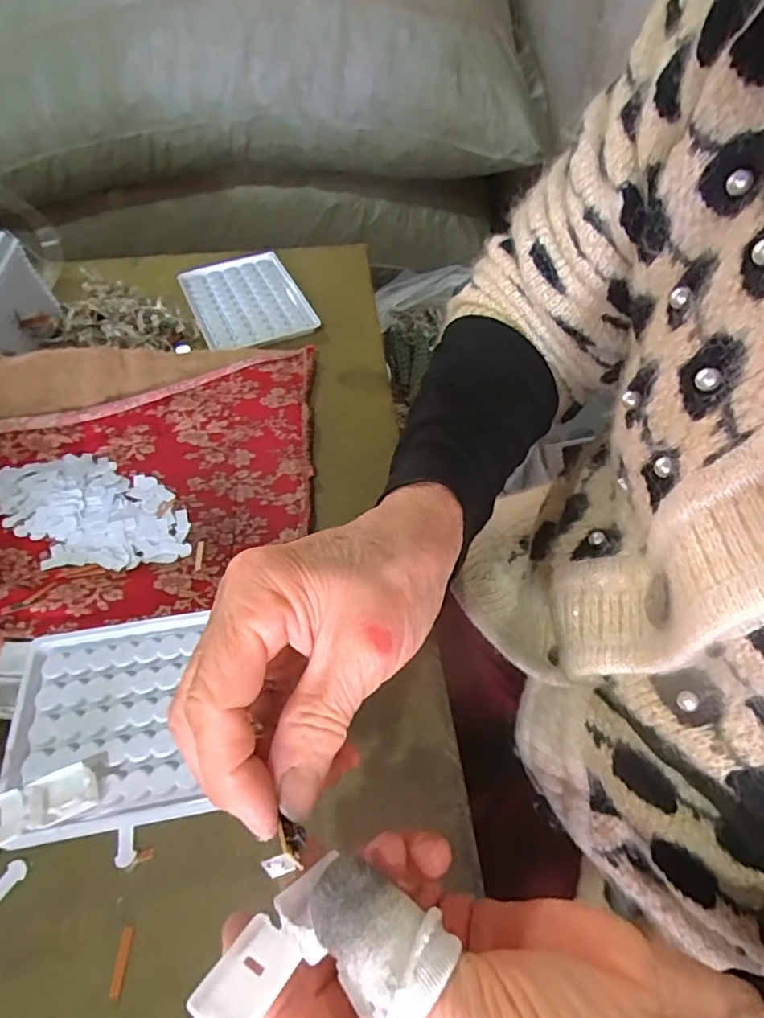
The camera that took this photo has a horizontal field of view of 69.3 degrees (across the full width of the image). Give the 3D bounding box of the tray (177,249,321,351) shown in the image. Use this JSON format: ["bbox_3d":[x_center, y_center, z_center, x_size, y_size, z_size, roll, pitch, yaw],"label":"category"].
[{"bbox_3d":[-0.119,-0.184,0.484,0.094,0.009,0.131,-21,56,-16],"label":"tray"}]

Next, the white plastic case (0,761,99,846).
[{"bbox_3d":[-0.152,0.129,0.237,0.055,0.012,0.020,-21,56,-16],"label":"white plastic case"}]

